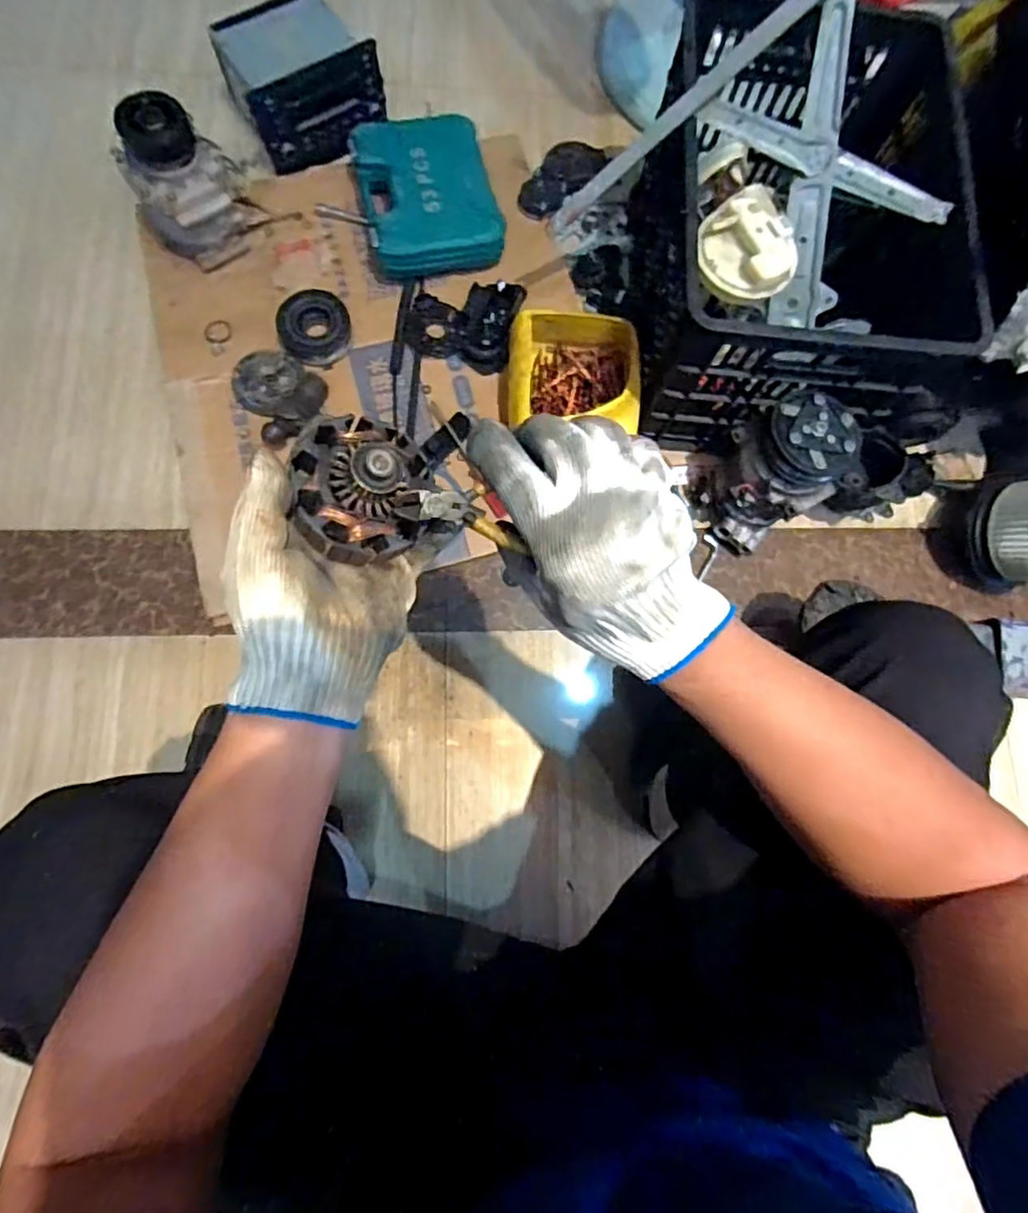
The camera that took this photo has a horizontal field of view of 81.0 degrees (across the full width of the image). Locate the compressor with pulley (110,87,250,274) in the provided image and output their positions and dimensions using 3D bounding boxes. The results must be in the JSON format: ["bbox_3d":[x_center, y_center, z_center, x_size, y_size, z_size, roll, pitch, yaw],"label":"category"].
[{"bbox_3d":[-0.464,-0.595,0.852,0.152,0.186,0.117,-23,78,-10],"label":"compressor with pulley"}]

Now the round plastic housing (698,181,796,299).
[{"bbox_3d":[0.274,-0.421,0.698,0.112,0.042,0.107,1,78,-3],"label":"round plastic housing"}]

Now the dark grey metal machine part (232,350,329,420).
[{"bbox_3d":[-0.343,-0.318,0.879,0.134,0.019,0.094,31,77,7],"label":"dark grey metal machine part"}]

